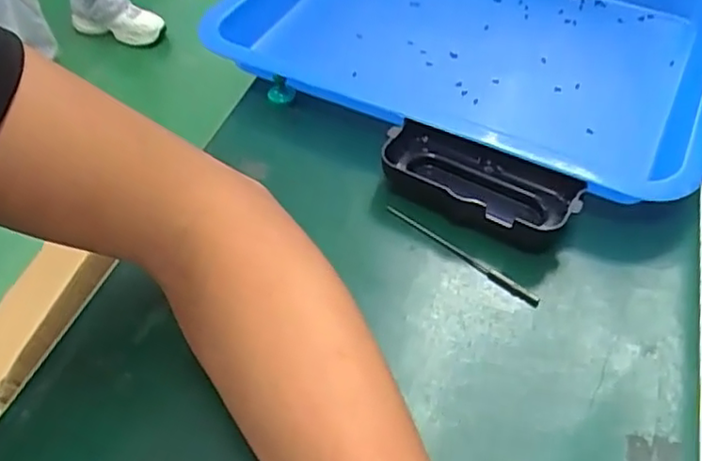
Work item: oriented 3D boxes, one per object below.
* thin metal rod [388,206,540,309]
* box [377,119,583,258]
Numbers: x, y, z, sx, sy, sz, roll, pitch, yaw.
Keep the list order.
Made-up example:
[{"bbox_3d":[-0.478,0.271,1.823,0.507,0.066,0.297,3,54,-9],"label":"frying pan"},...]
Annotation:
[{"bbox_3d":[0.060,0.012,0.352,0.099,0.004,0.007,37,58,26],"label":"thin metal rod"},{"bbox_3d":[0.069,-0.025,0.365,0.110,0.030,0.043,25,53,18],"label":"box"}]

